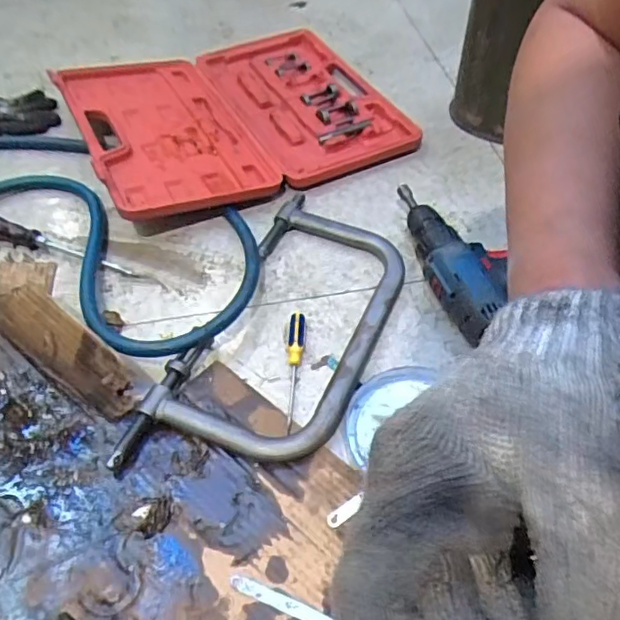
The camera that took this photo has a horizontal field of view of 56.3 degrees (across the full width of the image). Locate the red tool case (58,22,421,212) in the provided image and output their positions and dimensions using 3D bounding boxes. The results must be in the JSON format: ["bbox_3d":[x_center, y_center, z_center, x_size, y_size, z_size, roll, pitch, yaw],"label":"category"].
[{"bbox_3d":[-0.090,-0.273,0.766,0.407,0.057,0.331,-23,54,-15],"label":"red tool case"}]

